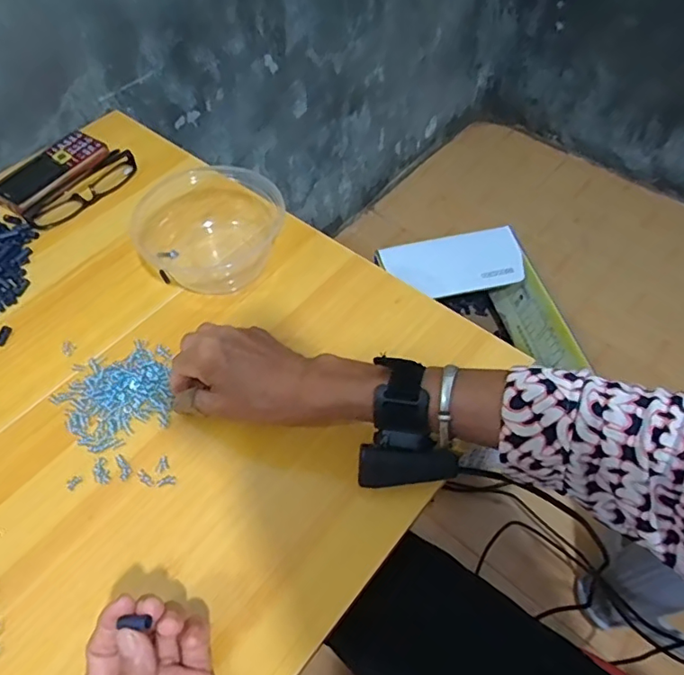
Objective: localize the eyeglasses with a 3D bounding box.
[{"bbox_3d":[-0.284,-0.164,0.597,0.041,0.020,0.133,32,62,21],"label":"eyeglasses"}]

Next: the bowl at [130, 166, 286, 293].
[{"bbox_3d":[-0.127,-0.115,0.542,0.129,0.044,0.137,-1,56,1],"label":"bowl"}]

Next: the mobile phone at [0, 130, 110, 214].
[{"bbox_3d":[-0.321,-0.184,0.605,0.053,0.018,0.125,32,62,21],"label":"mobile phone"}]

